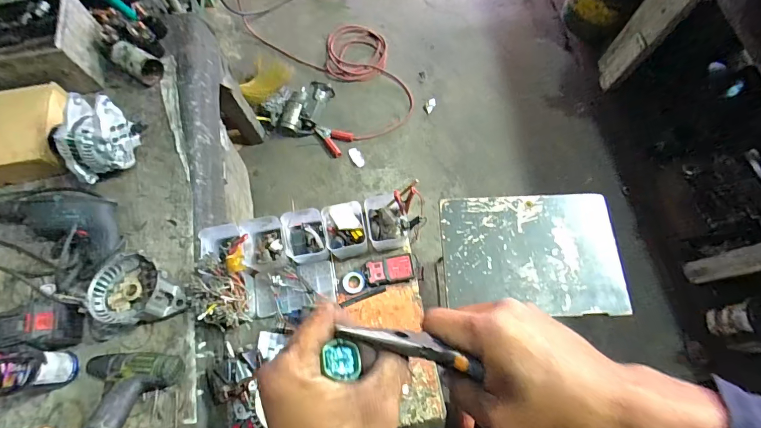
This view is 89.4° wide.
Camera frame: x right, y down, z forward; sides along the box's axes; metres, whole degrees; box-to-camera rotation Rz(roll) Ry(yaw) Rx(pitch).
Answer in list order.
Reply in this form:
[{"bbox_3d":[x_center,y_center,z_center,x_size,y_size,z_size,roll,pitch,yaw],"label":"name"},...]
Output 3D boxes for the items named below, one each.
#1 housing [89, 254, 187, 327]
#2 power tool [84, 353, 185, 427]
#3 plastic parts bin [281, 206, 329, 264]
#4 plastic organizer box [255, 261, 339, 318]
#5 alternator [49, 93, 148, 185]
[{"bbox_3d":[-0.485,0.152,0.775,0.170,0.065,0.137,2,71,2],"label":"housing"},{"bbox_3d":[-0.454,0.329,0.676,0.173,0.068,0.191,-4,36,-12],"label":"power tool"},{"bbox_3d":[-0.167,0.050,0.862,0.089,0.068,0.106,-14,71,-4],"label":"plastic parts bin"},{"bbox_3d":[-0.186,0.165,0.850,0.172,0.031,0.098,-10,71,-2],"label":"plastic organizer box"},{"bbox_3d":[-0.630,-0.161,0.855,0.125,0.129,0.172,21,72,8],"label":"alternator"}]

